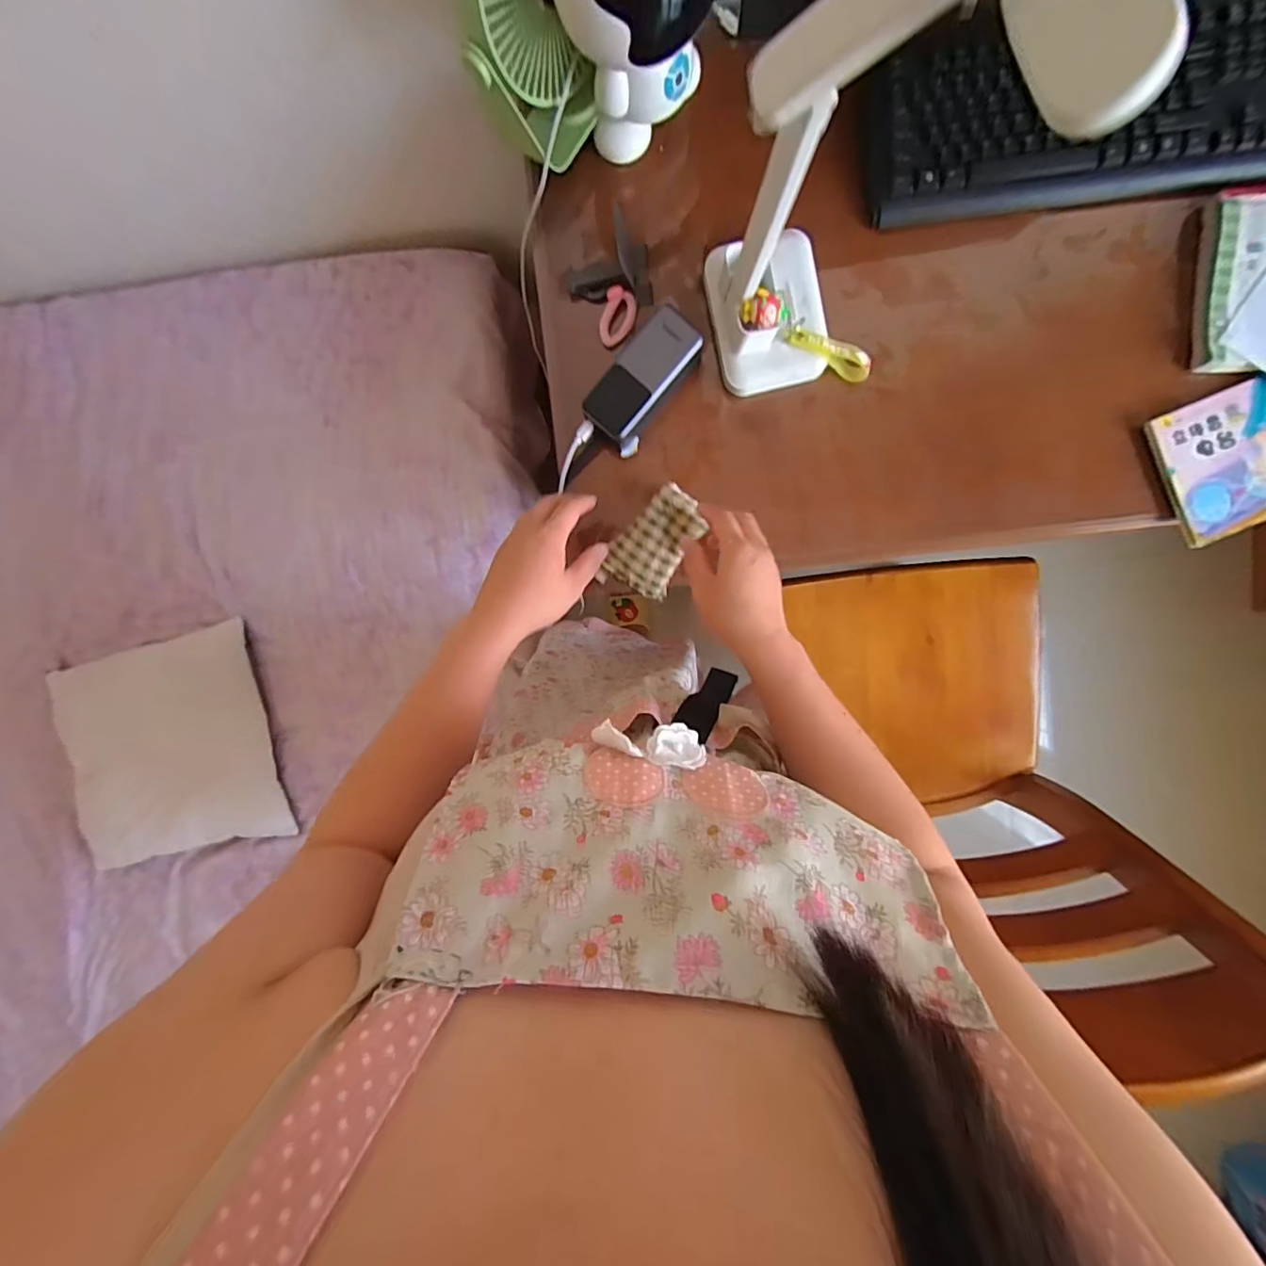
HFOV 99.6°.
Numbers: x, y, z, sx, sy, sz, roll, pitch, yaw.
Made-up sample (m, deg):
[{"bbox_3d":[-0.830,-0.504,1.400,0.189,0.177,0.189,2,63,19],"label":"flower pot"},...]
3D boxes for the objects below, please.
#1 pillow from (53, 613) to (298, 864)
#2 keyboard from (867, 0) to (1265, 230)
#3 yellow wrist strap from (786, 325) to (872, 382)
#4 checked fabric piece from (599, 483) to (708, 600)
[{"bbox_3d":[-0.784,0.193,0.896,0.351,0.081,0.370,-10,93,5],"label":"pillow"},{"bbox_3d":[0.451,-0.497,0.492,0.458,0.018,0.161,-6,93,4],"label":"keyboard"},{"bbox_3d":[0.192,-0.275,0.523,0.088,0.035,0.023,24,99,-2],"label":"yellow wrist strap"},{"bbox_3d":[0.028,-0.093,0.552,0.070,0.018,0.108,37,98,-3],"label":"checked fabric piece"}]

